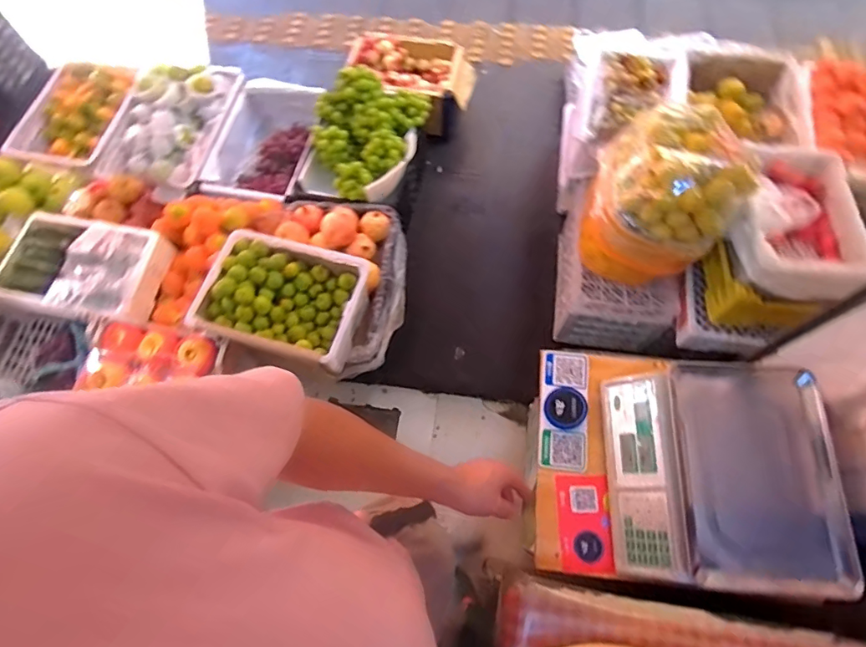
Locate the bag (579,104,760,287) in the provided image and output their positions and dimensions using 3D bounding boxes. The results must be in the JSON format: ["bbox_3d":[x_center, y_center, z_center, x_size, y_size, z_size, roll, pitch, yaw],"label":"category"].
[{"bbox_3d":[0.555,-0.319,1.197,0.307,0.335,0.309,3,68,4],"label":"bag"}]

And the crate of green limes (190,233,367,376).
[{"bbox_3d":[-0.372,-0.059,1.239,0.388,0.148,0.299,16,69,9],"label":"crate of green limes"}]

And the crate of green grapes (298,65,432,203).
[{"bbox_3d":[-0.232,-0.582,1.526,0.360,0.149,0.445,11,69,7],"label":"crate of green grapes"}]

